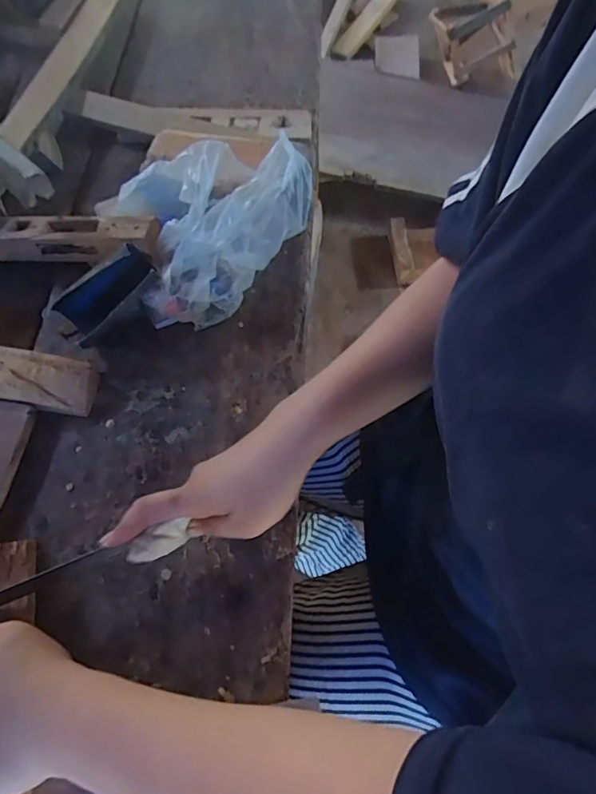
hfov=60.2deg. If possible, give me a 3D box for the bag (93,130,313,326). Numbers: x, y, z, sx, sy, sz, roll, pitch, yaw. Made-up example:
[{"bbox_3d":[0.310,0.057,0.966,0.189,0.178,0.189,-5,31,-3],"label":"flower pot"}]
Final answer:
[{"bbox_3d":[-0.079,-0.174,0.513,0.199,0.098,0.153,-25,66,-9],"label":"bag"}]

